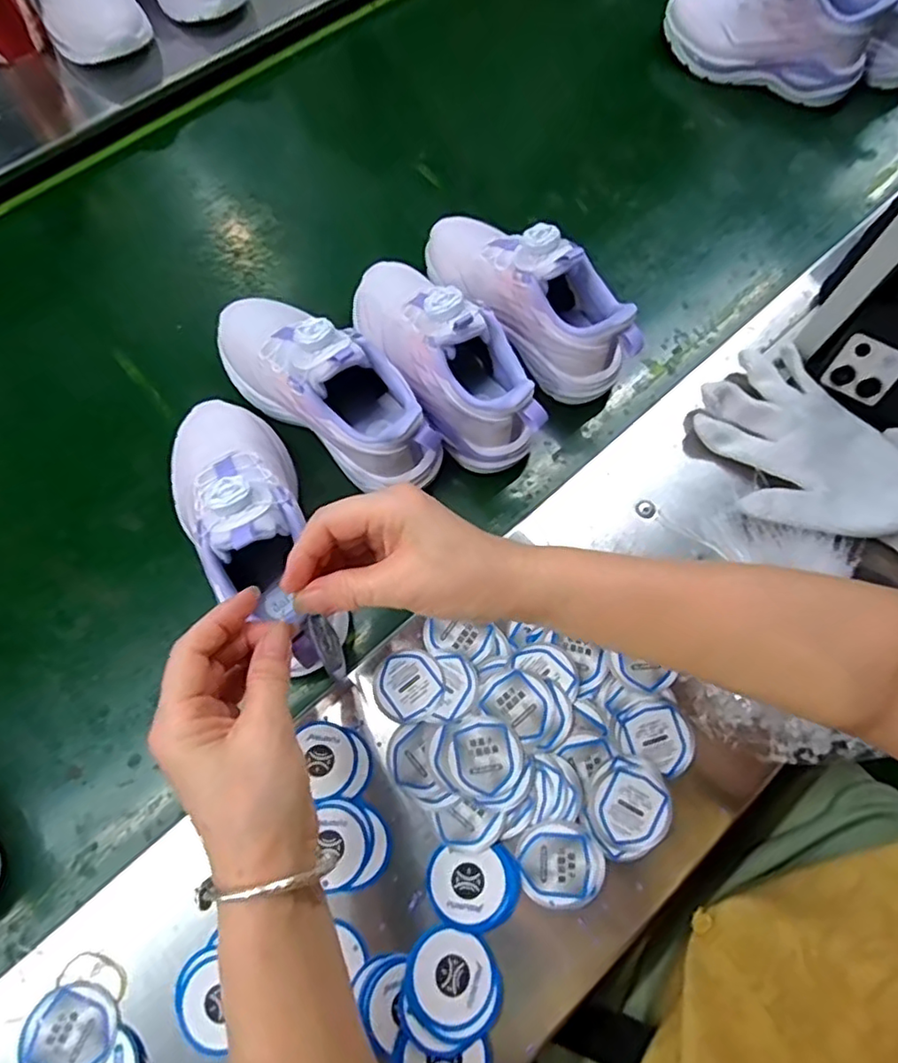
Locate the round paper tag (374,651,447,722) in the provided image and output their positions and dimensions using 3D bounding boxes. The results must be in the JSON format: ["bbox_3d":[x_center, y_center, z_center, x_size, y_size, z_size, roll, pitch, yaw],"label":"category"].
[{"bbox_3d":[-0.028,0.104,0.420,0.047,0.004,0.046,-2,66,4],"label":"round paper tag"}]

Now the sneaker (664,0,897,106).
[{"bbox_3d":[0.347,-0.554,0.646,0.219,0.134,0.096,19,71,6],"label":"sneaker"}]

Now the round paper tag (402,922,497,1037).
[{"bbox_3d":[0.001,0.257,0.354,0.050,0.005,0.049,1,57,-1],"label":"round paper tag"}]

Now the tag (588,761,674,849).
[{"bbox_3d":[0.113,0.171,0.383,0.049,0.005,0.049,-37,75,-13],"label":"tag"}]

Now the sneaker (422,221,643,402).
[{"bbox_3d":[0.062,-0.199,0.507,0.081,0.108,0.210,-41,75,-14],"label":"sneaker"}]

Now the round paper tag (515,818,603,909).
[{"bbox_3d":[0.067,0.204,0.377,0.048,0.008,0.050,0,70,0],"label":"round paper tag"}]

